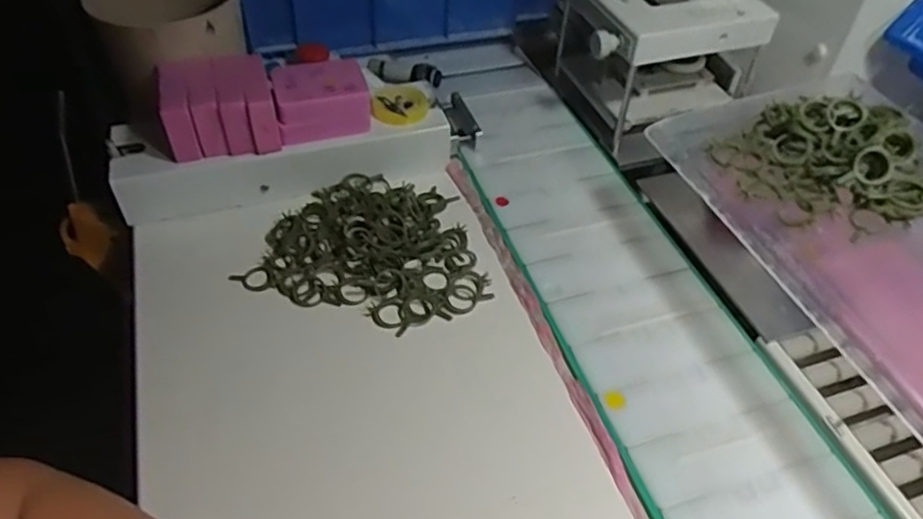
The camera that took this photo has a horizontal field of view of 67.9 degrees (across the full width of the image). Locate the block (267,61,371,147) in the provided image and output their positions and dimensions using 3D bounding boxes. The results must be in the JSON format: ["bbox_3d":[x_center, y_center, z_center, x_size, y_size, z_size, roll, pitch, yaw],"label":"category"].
[{"bbox_3d":[-0.110,-0.125,0.531,0.069,0.042,0.052,-12,48,-14],"label":"block"}]

